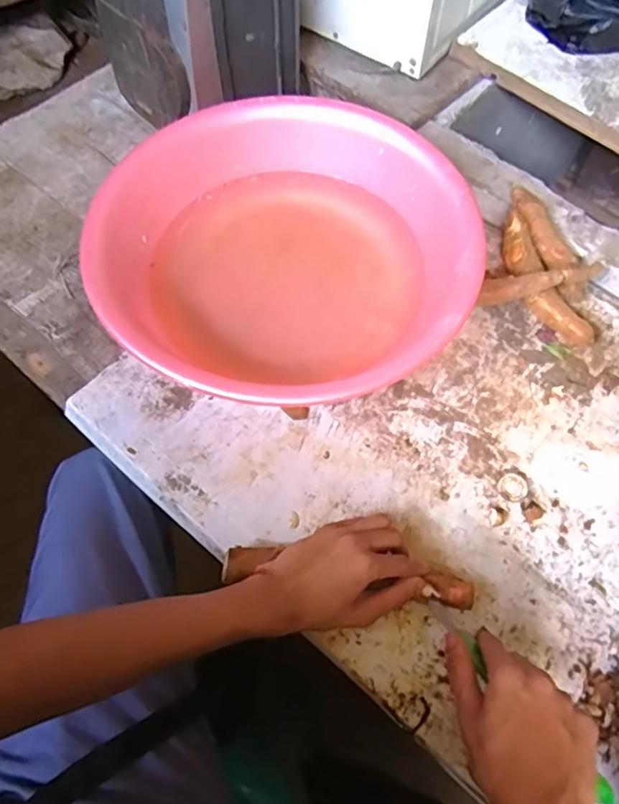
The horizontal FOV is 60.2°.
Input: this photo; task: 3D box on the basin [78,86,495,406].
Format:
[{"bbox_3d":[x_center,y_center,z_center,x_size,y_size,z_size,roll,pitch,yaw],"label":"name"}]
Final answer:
[{"bbox_3d":[-0.028,-0.172,0.620,0.411,0.108,0.387,0,63,-1],"label":"basin"}]

